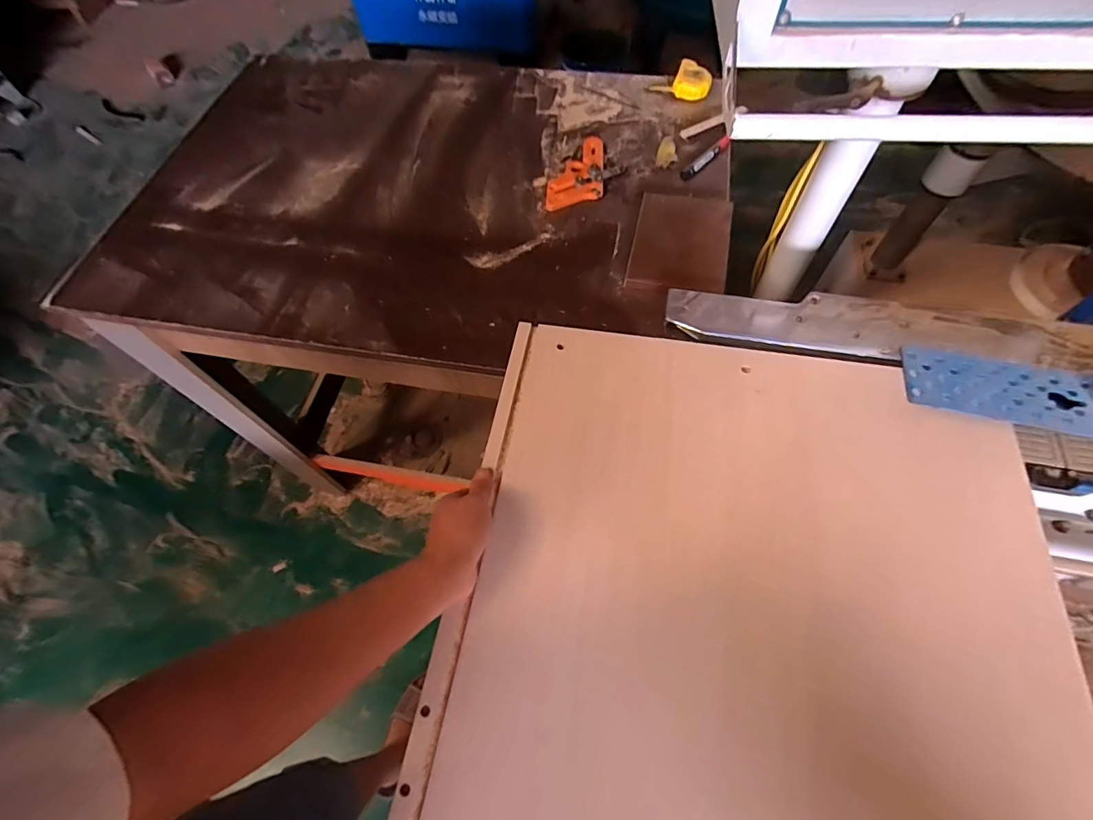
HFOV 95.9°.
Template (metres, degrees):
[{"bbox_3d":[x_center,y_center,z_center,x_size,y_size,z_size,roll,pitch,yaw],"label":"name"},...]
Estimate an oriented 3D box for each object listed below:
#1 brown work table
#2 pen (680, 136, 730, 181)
[{"bbox_3d":[-0.194,-0.212,1.176,1.014,0.773,0.756,12,63,9],"label":"brown work table"},{"bbox_3d":[0.272,-0.431,0.844,0.022,0.015,0.118,40,71,21],"label":"pen"}]

